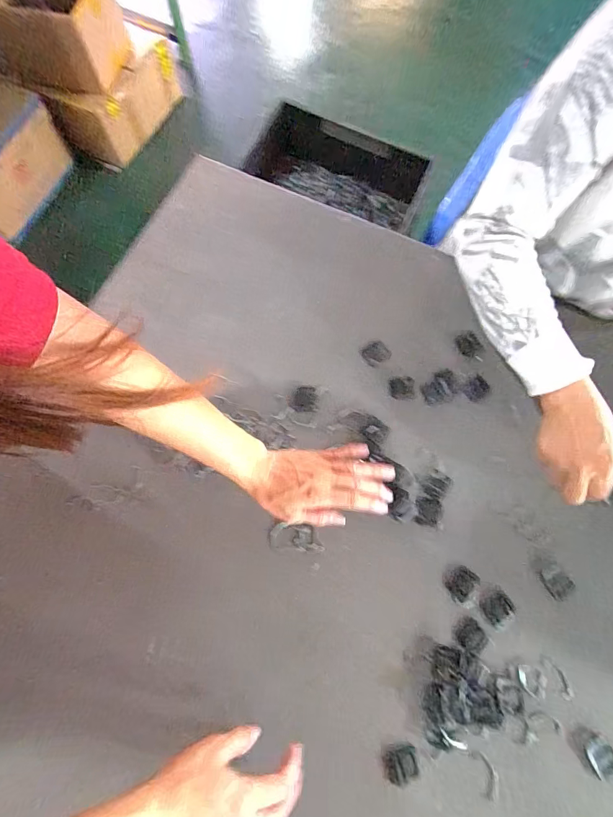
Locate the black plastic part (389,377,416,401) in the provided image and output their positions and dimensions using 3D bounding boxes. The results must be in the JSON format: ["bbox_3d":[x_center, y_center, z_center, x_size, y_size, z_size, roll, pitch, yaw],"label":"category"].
[{"bbox_3d":[0.131,-0.027,0.524,0.034,0.004,0.032,2,73,0],"label":"black plastic part"}]

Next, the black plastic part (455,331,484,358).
[{"bbox_3d":[0.232,-0.092,0.545,0.033,0.004,0.035,0,73,-1],"label":"black plastic part"}]

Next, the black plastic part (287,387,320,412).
[{"bbox_3d":[-0.004,-0.012,0.515,0.040,0.004,0.035,4,73,0],"label":"black plastic part"}]

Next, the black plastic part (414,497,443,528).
[{"bbox_3d":[0.153,0.129,0.480,0.035,0.007,0.034,12,73,3],"label":"black plastic part"}]

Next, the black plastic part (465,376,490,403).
[{"bbox_3d":[0.235,-0.027,0.529,0.027,0.004,0.038,42,77,11],"label":"black plastic part"}]

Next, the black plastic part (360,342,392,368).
[{"bbox_3d":[0.098,-0.077,0.538,0.036,0.004,0.030,-30,76,-9],"label":"black plastic part"}]

